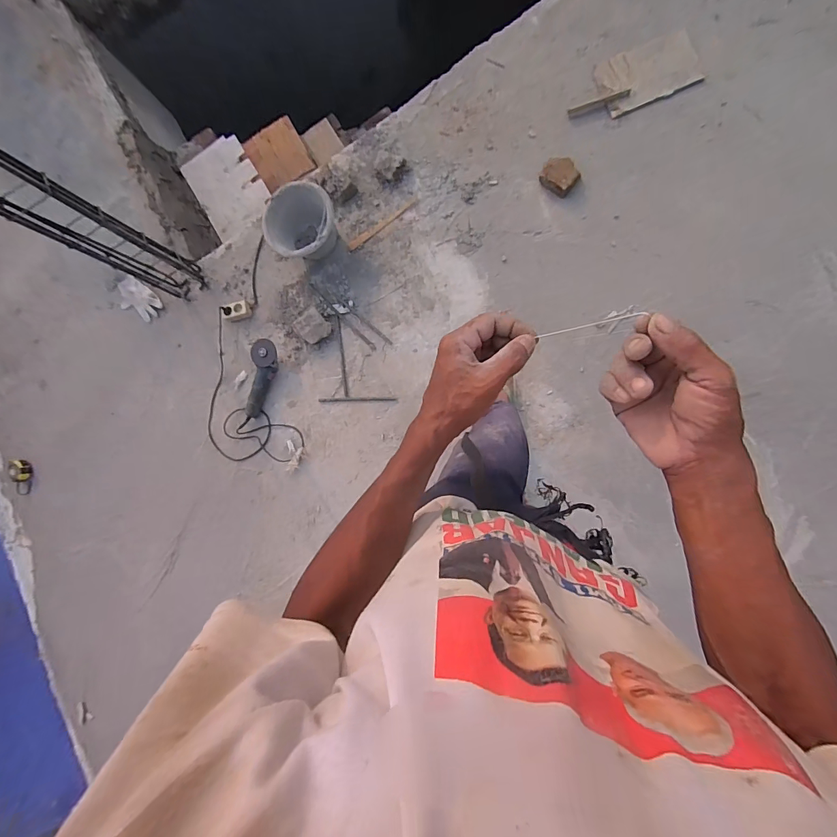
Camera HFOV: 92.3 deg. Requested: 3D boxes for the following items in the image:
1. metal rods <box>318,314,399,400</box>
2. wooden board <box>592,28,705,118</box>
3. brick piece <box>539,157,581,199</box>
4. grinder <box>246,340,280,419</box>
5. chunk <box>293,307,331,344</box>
[{"bbox_3d":[-0.222,-0.217,1.468,0.274,0.007,0.309,-1,90,1],"label":"metal rods"},{"bbox_3d":[0.766,-1.145,1.325,0.319,0.026,0.206,-20,87,6],"label":"wooden board"},{"bbox_3d":[0.470,-0.810,1.339,0.111,0.050,0.125,-41,81,6],"label":"brick piece"},{"bbox_3d":[-0.587,-0.144,1.486,0.088,0.082,0.290,13,90,10],"label":"grinder"},{"bbox_3d":[-0.385,-0.330,1.468,0.109,0.061,0.115,0,88,11],"label":"chunk"}]

